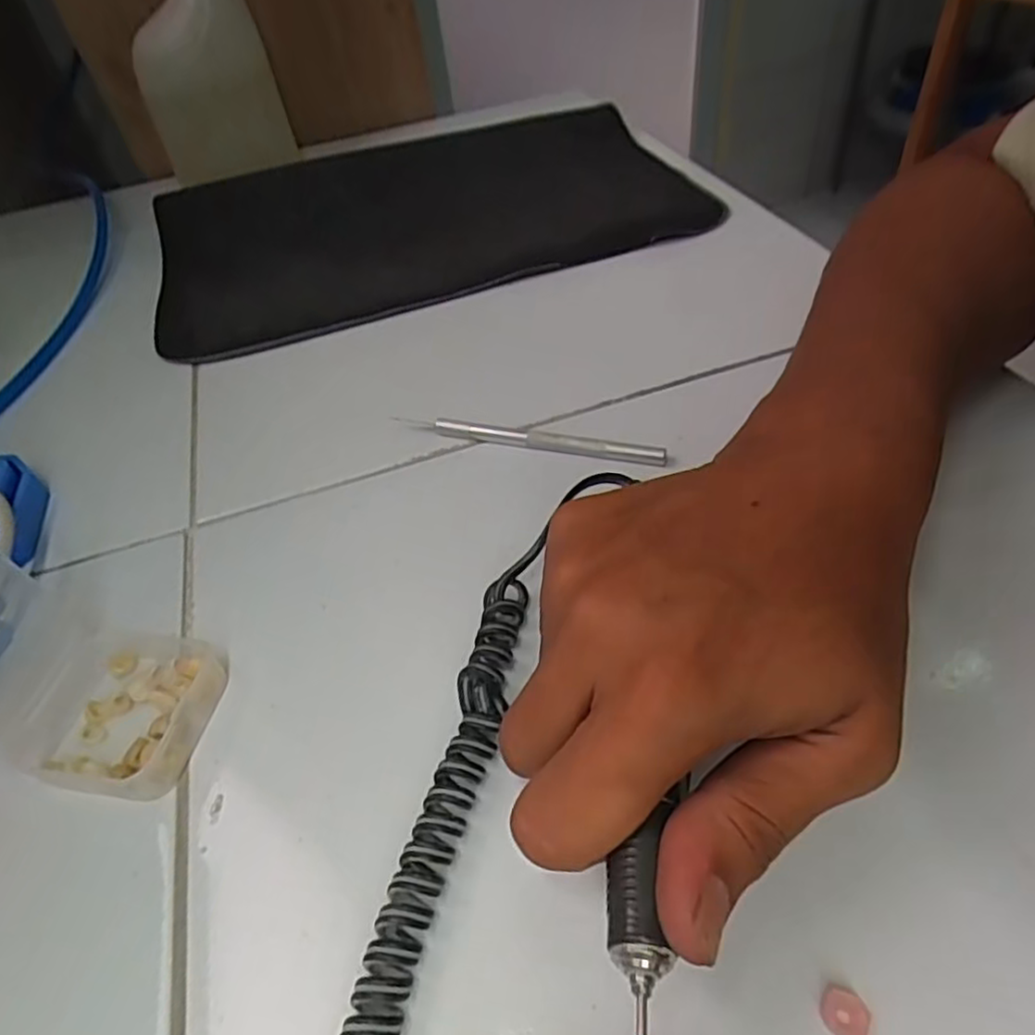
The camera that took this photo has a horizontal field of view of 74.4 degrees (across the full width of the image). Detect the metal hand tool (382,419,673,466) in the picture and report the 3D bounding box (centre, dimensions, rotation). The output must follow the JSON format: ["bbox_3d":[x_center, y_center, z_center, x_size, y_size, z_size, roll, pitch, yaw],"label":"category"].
[{"bbox_3d":[0.005,-0.038,0.333,0.132,0.008,0.004,10,9,16],"label":"metal hand tool"}]

